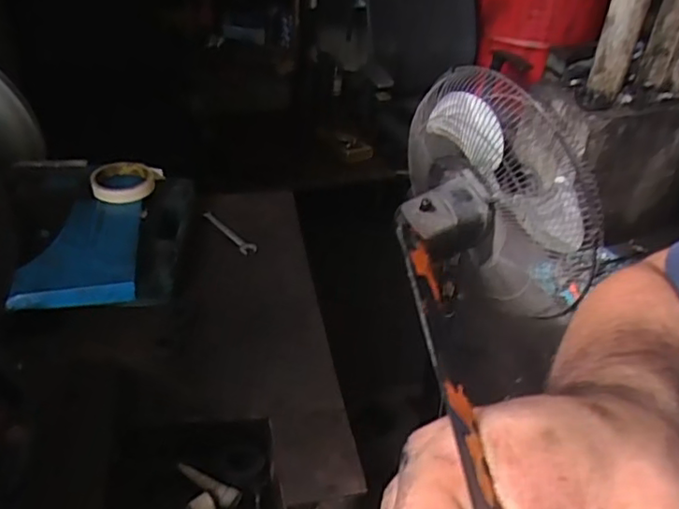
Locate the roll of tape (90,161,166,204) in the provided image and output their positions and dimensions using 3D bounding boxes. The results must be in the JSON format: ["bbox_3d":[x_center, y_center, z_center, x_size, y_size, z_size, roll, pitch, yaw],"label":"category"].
[{"bbox_3d":[-0.327,-0.115,0.922,0.090,0.026,0.096,3,35,-2],"label":"roll of tape"}]

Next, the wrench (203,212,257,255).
[{"bbox_3d":[-0.180,-0.037,0.992,0.024,0.007,0.131,-24,44,-34],"label":"wrench"}]

